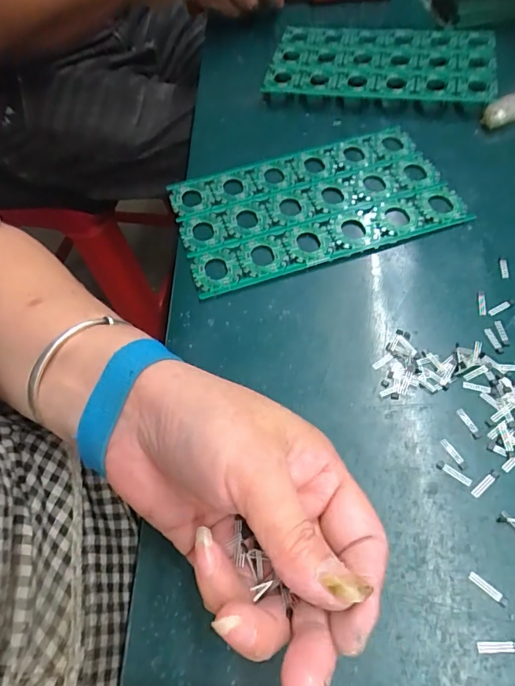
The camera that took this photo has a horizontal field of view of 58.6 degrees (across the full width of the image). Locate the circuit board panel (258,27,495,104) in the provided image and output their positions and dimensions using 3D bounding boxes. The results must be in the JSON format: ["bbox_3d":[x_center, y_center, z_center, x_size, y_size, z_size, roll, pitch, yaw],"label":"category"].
[{"bbox_3d":[0.122,-0.288,0.458,0.206,0.012,0.159,7,57,10],"label":"circuit board panel"}]

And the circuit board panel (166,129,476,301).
[{"bbox_3d":[0.043,-0.110,0.355,0.208,0.007,0.124,-18,56,-7],"label":"circuit board panel"}]

